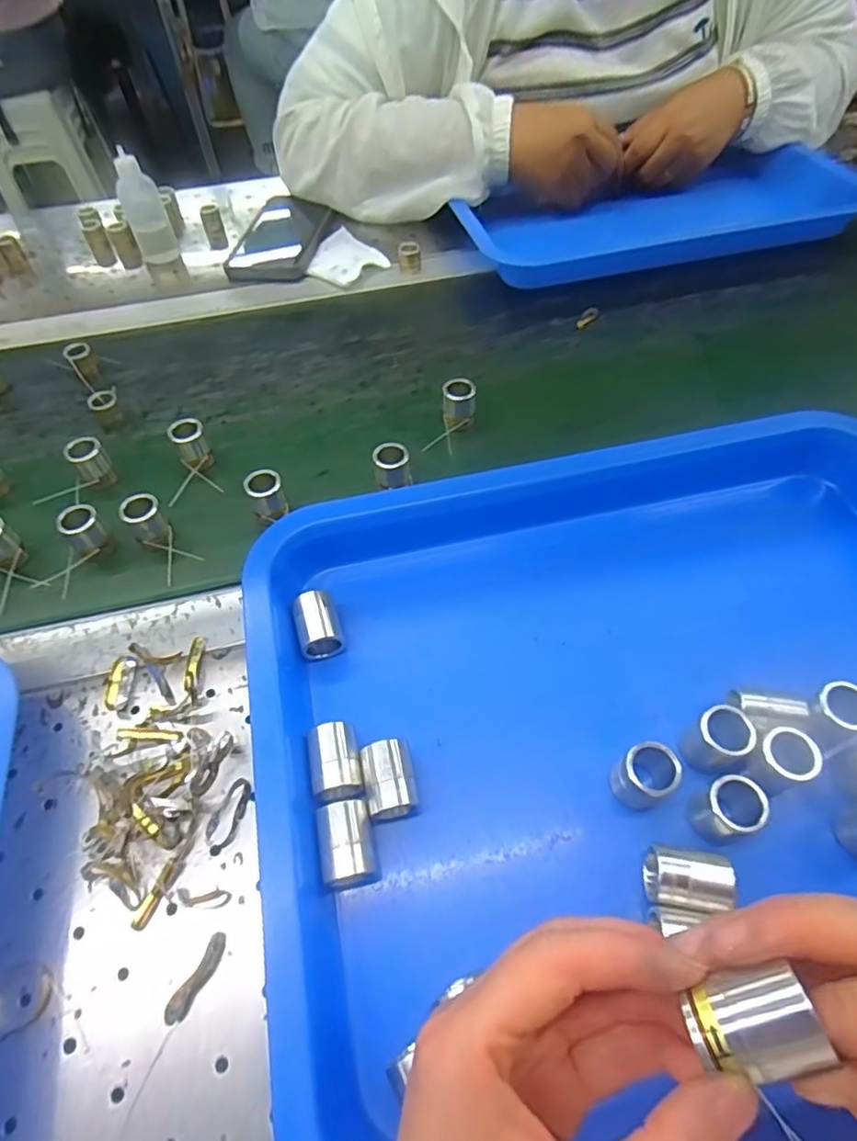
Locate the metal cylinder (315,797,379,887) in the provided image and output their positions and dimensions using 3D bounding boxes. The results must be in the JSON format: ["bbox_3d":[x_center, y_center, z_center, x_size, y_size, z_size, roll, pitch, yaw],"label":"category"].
[{"bbox_3d":[-0.035,0.120,0.256,0.022,0.020,0.032,-14,53,-9],"label":"metal cylinder"}]

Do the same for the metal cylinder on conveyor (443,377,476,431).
[{"bbox_3d":[0.022,-0.120,0.420,0.022,0.028,0.022,1,52,3],"label":"metal cylinder on conveyor"}]

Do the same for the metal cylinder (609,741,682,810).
[{"bbox_3d":[0.096,0.094,0.264,0.020,0.034,0.023,-36,59,-23],"label":"metal cylinder"}]

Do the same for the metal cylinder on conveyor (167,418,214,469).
[{"bbox_3d":[-0.162,-0.085,0.402,0.021,0.030,0.021,-1,52,1],"label":"metal cylinder on conveyor"}]

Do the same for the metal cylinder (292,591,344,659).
[{"bbox_3d":[-0.059,0.030,0.314,0.022,0.020,0.034,-16,53,-10],"label":"metal cylinder"}]

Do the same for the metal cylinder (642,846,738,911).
[{"bbox_3d":[0.107,0.129,0.243,0.032,0.024,0.021,5,52,7],"label":"metal cylinder"}]

